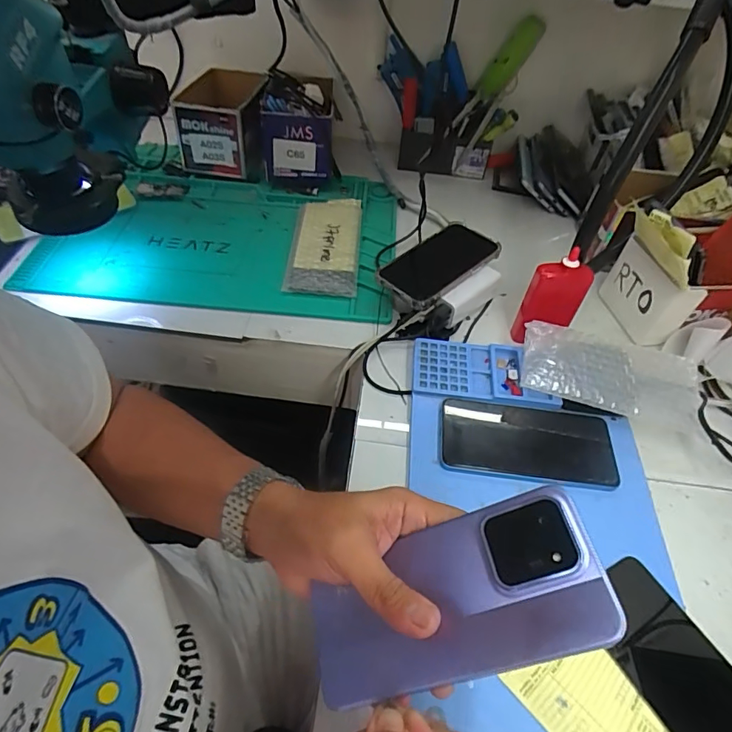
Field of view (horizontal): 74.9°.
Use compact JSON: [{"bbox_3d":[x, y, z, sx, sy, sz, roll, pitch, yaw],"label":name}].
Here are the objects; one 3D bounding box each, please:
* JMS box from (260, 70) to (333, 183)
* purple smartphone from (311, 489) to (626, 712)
[{"bbox_3d":[-0.101,-0.361,0.726,0.107,0.110,0.149,1,51,-3],"label":"JMS box"},{"bbox_3d":[0.045,0.132,0.265,0.167,0.007,0.079,-31,52,15],"label":"purple smartphone"}]

